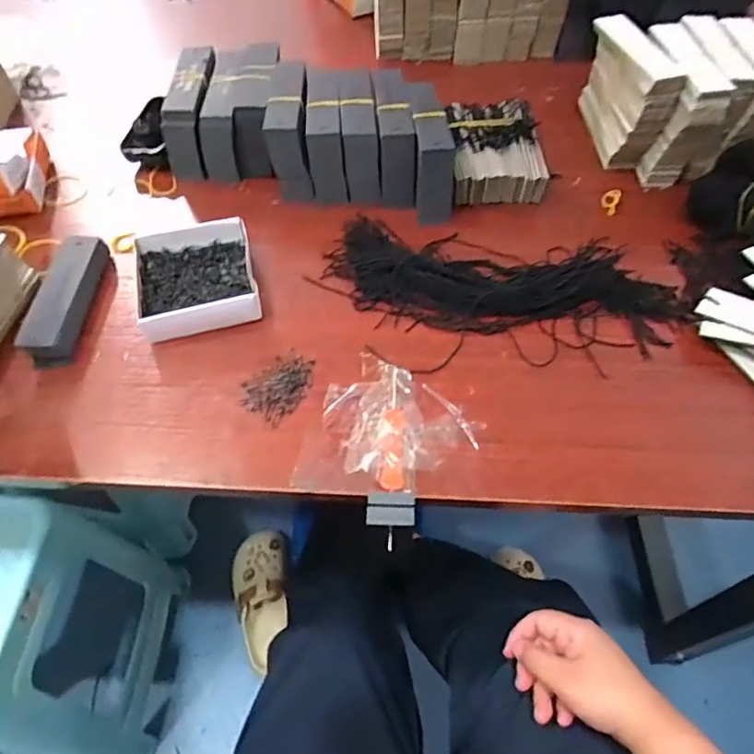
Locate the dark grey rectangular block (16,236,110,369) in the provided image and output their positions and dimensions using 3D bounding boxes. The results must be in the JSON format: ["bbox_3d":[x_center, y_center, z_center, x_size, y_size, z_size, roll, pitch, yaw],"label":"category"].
[{"bbox_3d":[-0.265,-0.067,0.479,0.039,0.023,0.132,-1,56,-1],"label":"dark grey rectangular block"}]

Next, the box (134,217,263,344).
[{"bbox_3d":[-0.158,-0.087,0.493,0.098,0.026,0.116,-13,57,-9],"label":"box"}]

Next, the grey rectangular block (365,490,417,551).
[{"bbox_3d":[0.009,0.096,0.381,0.032,0.010,0.039,-1,56,-1],"label":"grey rectangular block"}]

